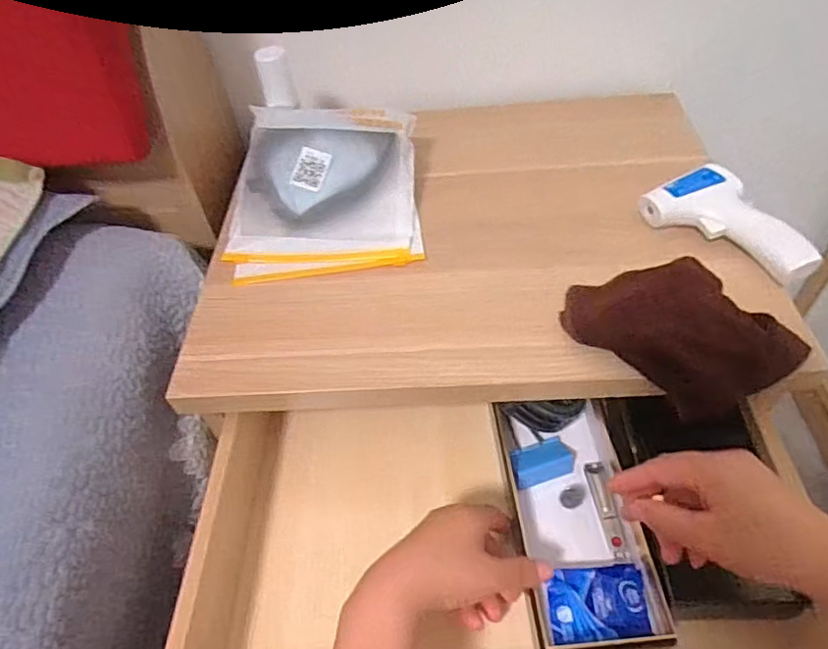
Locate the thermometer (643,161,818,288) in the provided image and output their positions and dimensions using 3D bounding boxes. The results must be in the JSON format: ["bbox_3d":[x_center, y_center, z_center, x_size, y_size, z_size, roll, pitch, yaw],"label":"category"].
[{"bbox_3d":[0.272,-0.086,0.500,0.072,0.034,0.134,-24,52,-14],"label":"thermometer"}]

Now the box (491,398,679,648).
[{"bbox_3d":[0.128,0.150,0.460,0.098,0.054,0.203,-6,45,1],"label":"box"}]

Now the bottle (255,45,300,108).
[{"bbox_3d":[-0.139,-0.251,0.582,0.032,0.053,0.024,-10,50,-3],"label":"bottle"}]

